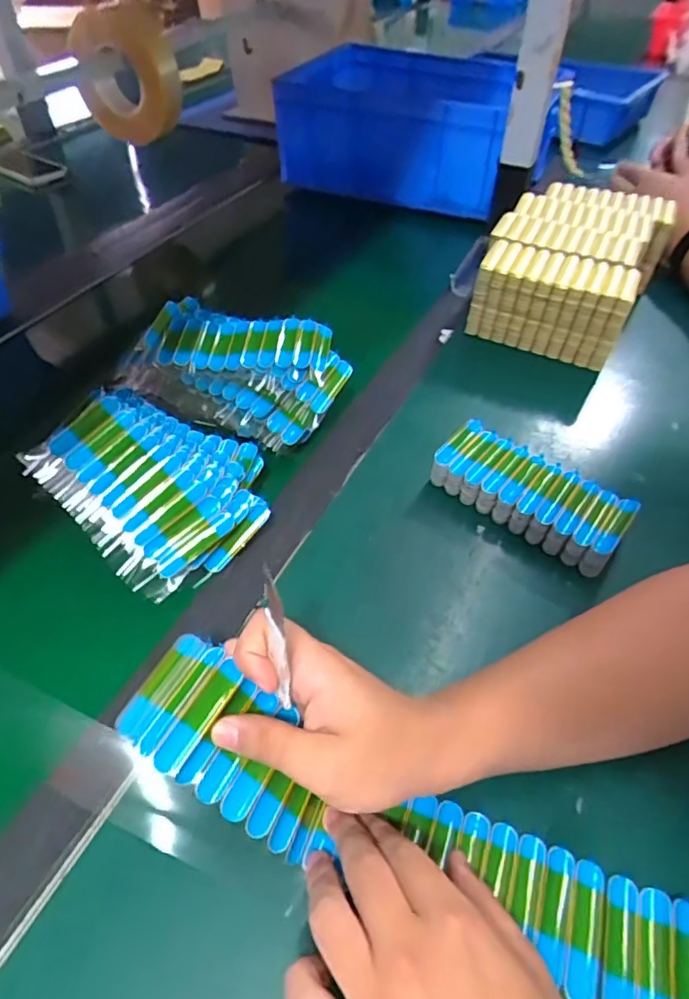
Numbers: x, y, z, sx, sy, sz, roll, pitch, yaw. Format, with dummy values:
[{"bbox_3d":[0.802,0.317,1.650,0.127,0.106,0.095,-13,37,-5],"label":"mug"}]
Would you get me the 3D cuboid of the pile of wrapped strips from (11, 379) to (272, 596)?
[{"bbox_3d":[-0.149,-0.024,0.431,0.180,0.050,0.138,35,57,26],"label":"pile of wrapped strips"}]

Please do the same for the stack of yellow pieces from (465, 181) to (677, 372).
[{"bbox_3d":[0.274,-0.280,0.673,0.181,0.098,0.265,20,52,17],"label":"stack of yellow pieces"}]

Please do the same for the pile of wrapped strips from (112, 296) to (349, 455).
[{"bbox_3d":[-0.099,-0.122,0.506,0.197,0.058,0.105,16,51,13],"label":"pile of wrapped strips"}]

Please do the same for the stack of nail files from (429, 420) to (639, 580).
[{"bbox_3d":[0.154,-0.005,0.461,0.160,0.039,0.067,32,56,25],"label":"stack of nail files"}]

